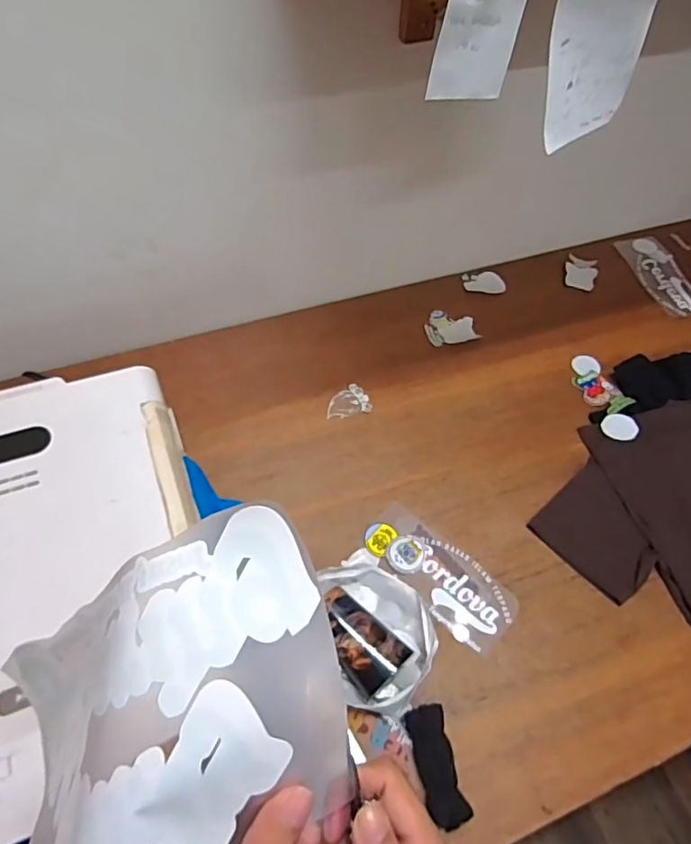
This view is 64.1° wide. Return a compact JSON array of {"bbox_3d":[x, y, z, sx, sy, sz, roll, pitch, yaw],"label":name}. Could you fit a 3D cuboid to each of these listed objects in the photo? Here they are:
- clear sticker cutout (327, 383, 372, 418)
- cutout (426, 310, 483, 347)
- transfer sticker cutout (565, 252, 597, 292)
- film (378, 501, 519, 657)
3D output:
[{"bbox_3d":[0.002,-0.037,0.998,0.081,0.004,0.063,-13,58,-11],"label":"clear sticker cutout"},{"bbox_3d":[0.210,-0.193,1.116,0.104,0.015,0.085,-13,58,-11],"label":"cutout"},{"bbox_3d":[0.524,-0.333,1.230,0.068,0.008,0.113,18,54,14],"label":"transfer sticker cutout"},{"bbox_3d":[0.138,0.230,0.830,0.238,0.007,0.113,36,62,18],"label":"film"}]

